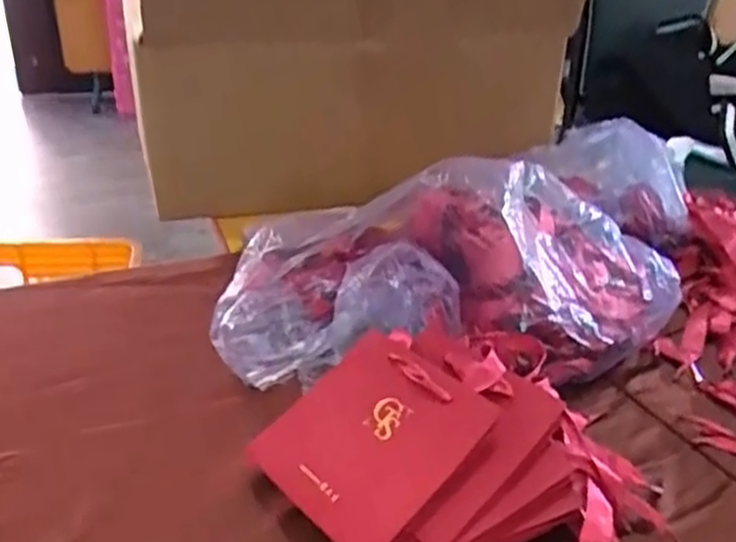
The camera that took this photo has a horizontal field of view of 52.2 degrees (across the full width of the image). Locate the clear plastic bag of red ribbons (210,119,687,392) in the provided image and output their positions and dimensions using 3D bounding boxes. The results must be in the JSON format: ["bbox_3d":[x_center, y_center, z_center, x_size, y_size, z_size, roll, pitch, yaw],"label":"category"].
[{"bbox_3d":[0.074,0.004,0.686,0.410,0.173,0.179,-4,32,-14],"label":"clear plastic bag of red ribbons"}]

